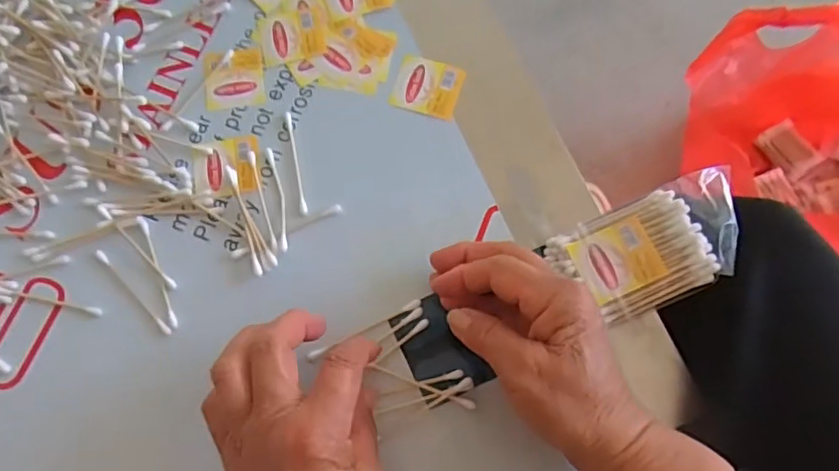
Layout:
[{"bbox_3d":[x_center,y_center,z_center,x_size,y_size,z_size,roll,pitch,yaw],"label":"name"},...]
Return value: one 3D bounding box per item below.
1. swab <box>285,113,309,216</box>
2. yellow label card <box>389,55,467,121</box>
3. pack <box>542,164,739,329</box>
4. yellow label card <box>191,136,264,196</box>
[{"bbox_3d":[-0.081,-0.049,0.394,0.005,0.004,0.073,-12,75,-3],"label":"swab"},{"bbox_3d":[0.006,-0.100,0.407,0.044,0.004,0.038,17,76,5],"label":"yellow label card"},{"bbox_3d":[0.134,0.007,0.345,0.107,0.011,0.060,-25,70,7],"label":"pack"},{"bbox_3d":[-0.126,-0.046,0.395,0.044,0.004,0.039,-7,71,-1],"label":"yellow label card"}]

